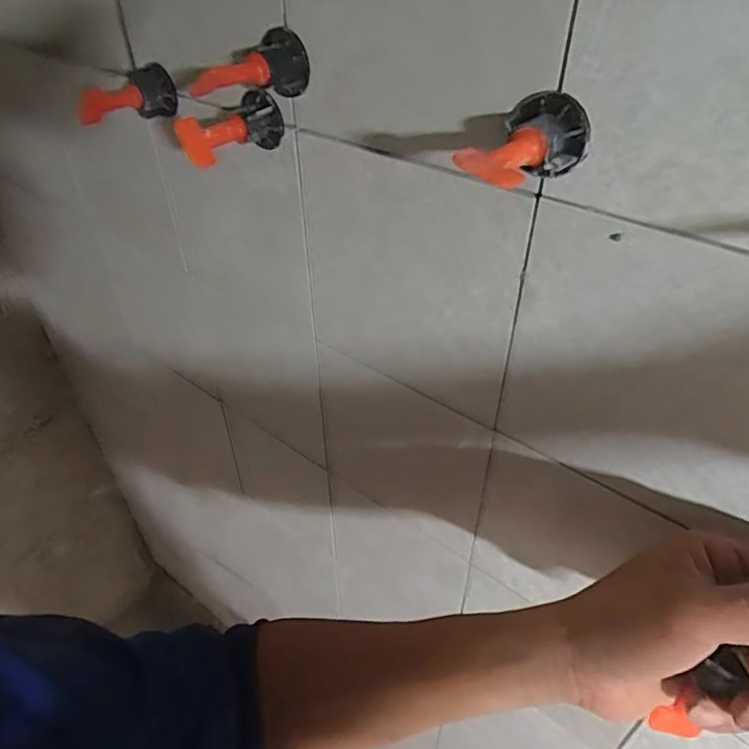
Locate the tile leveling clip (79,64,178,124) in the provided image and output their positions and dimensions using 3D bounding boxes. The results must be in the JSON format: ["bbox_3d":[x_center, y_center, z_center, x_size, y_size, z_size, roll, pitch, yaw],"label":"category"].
[{"bbox_3d":[-0.159,-0.178,0.367,0.059,0.026,0.032,-19,44,-19],"label":"tile leveling clip"}]

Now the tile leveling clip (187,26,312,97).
[{"bbox_3d":[-0.061,-0.148,0.281,0.056,0.027,0.027,-31,49,-30],"label":"tile leveling clip"}]

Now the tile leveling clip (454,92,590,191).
[{"bbox_3d":[0.056,-0.082,0.214,0.032,0.028,0.053,23,46,25],"label":"tile leveling clip"}]

